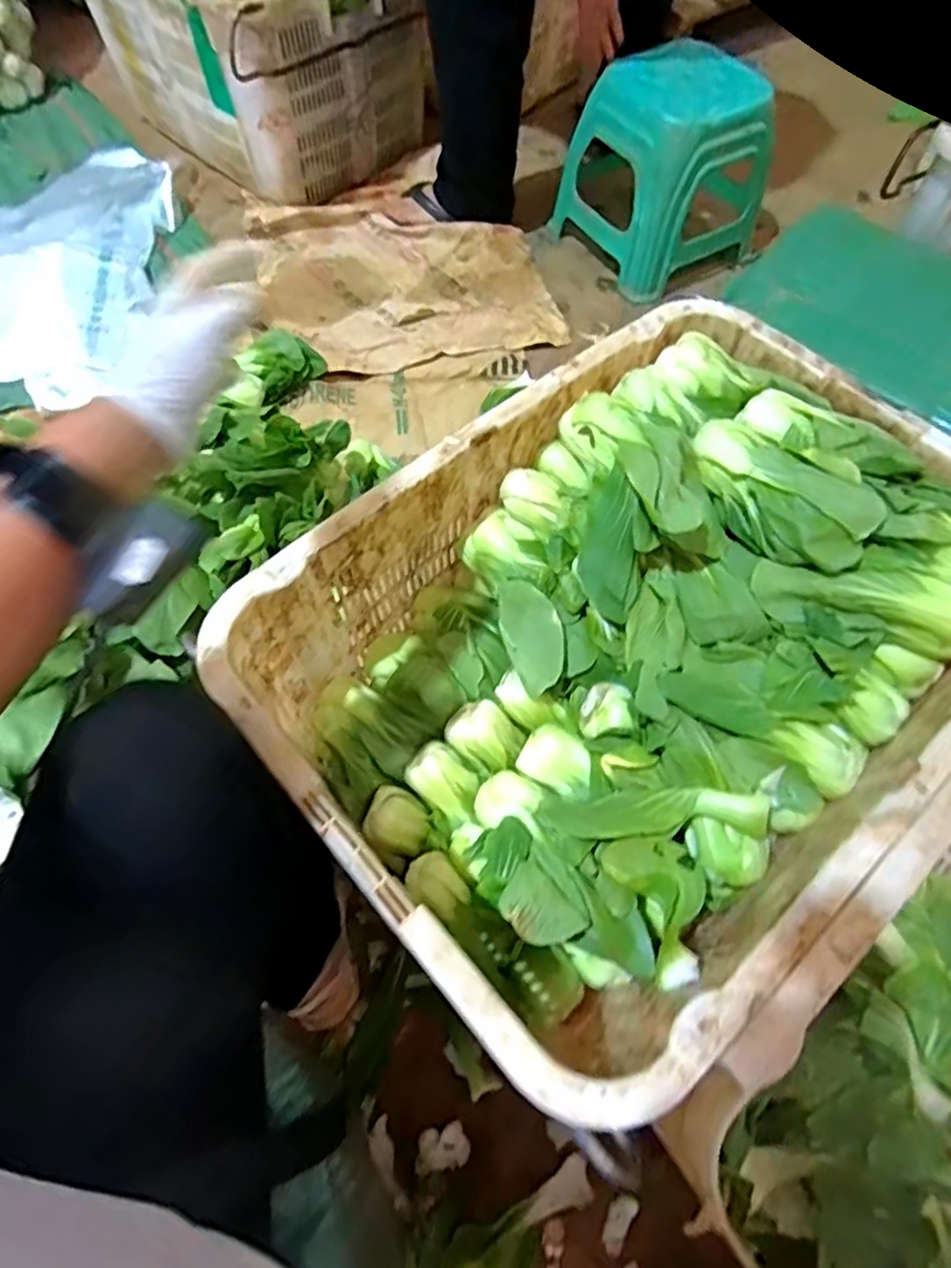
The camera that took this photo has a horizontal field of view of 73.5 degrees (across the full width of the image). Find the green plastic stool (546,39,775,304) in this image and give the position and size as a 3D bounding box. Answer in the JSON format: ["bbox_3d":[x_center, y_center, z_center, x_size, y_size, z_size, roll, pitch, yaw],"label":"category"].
[{"bbox_3d":[0.350,-0.848,1.136,0.284,0.287,0.310,-34,69,-16],"label":"green plastic stool"}]

